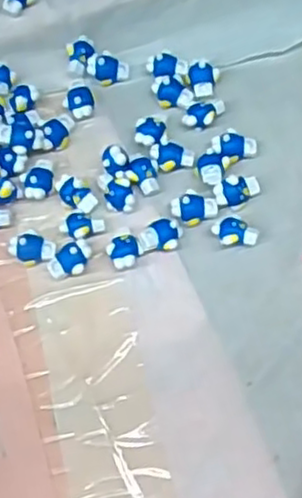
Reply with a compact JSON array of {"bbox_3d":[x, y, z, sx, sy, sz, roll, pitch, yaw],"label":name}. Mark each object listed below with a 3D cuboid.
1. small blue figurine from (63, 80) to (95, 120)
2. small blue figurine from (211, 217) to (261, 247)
[{"bbox_3d":[-0.038,-0.079,0.360,0.015,0.008,0.023,-9,67,-1],"label":"small blue figurine"},{"bbox_3d":[0.040,-0.008,0.323,0.022,0.007,0.013,9,68,6],"label":"small blue figurine"}]

